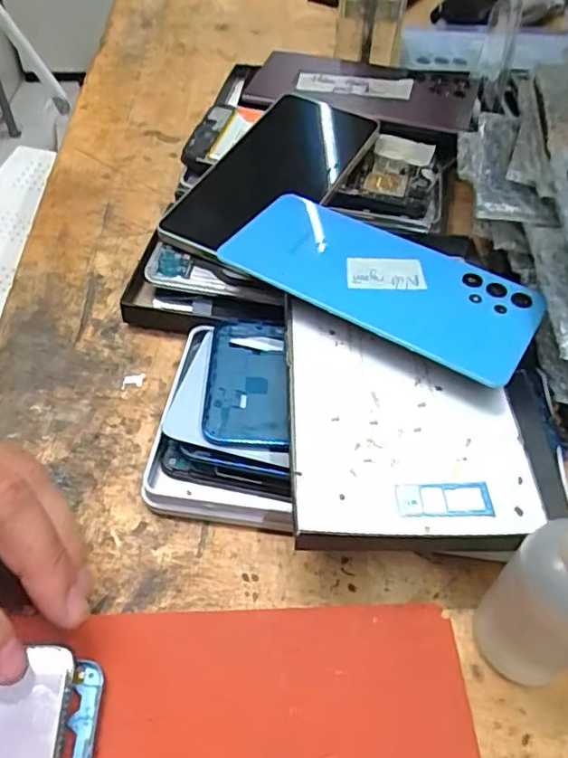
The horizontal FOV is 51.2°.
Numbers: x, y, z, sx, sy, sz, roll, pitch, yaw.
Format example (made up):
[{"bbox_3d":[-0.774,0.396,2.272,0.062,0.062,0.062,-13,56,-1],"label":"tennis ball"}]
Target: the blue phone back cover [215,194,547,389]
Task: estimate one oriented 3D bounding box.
[{"bbox_3d":[0.048,-0.051,0.297,0.152,0.008,0.068,28,60,16],"label":"blue phone back cover"}]

